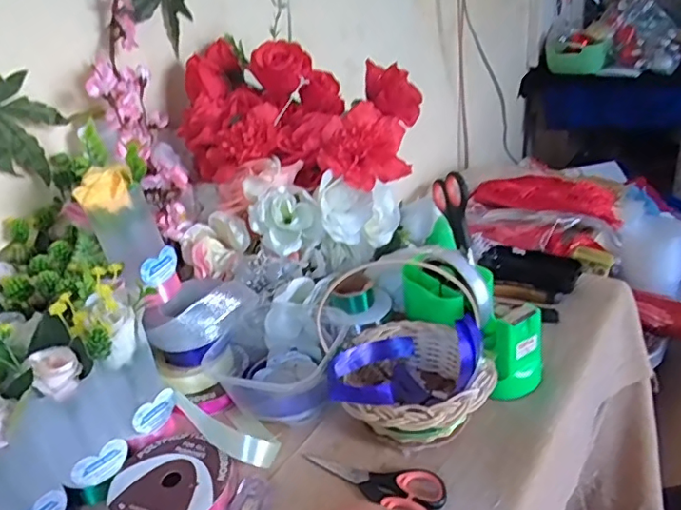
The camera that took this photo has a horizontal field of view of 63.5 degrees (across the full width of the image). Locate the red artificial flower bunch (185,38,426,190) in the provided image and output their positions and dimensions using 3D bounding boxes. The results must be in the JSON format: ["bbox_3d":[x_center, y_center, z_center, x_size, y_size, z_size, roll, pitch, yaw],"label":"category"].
[{"bbox_3d":[-0.050,-0.164,0.629,0.255,0.129,0.160,2,29,18],"label":"red artificial flower bunch"}]

